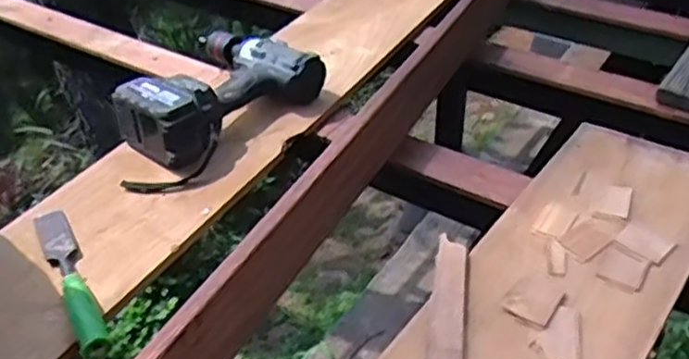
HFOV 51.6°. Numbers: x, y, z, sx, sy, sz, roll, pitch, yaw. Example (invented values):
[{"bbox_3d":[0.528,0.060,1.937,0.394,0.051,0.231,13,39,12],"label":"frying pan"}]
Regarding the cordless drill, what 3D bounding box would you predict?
[{"bbox_3d":[-0.197,-0.109,0.923,0.202,0.082,0.296,24,44,29],"label":"cordless drill"}]

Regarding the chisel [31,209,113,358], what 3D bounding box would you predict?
[{"bbox_3d":[-0.270,0.091,0.704,0.034,0.022,0.229,-21,41,-23],"label":"chisel"}]

